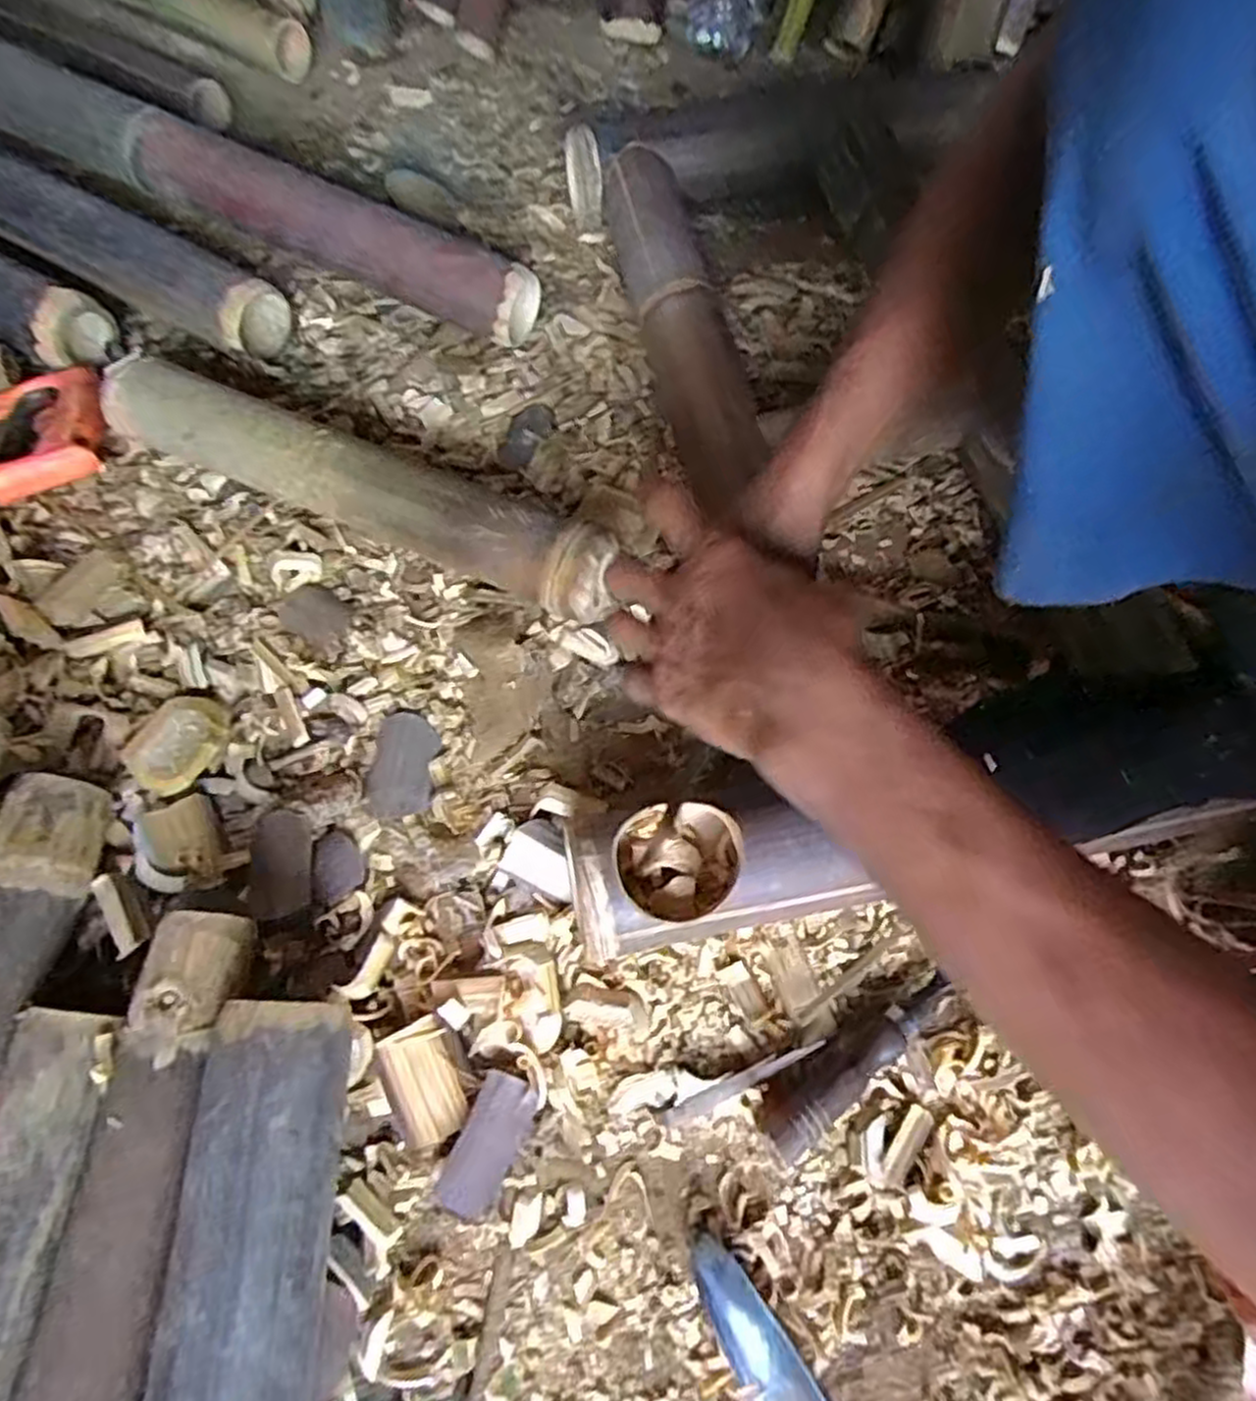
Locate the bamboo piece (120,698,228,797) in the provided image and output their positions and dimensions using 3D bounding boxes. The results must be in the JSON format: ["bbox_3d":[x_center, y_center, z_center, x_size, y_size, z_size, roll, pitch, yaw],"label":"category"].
[{"bbox_3d":[-0.301,0.027,0.515,0.057,0.018,0.067,30,69,13],"label":"bamboo piece"}]

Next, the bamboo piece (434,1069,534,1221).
[{"bbox_3d":[-0.078,0.247,0.428,0.031,0.016,0.072,23,68,10],"label":"bamboo piece"}]

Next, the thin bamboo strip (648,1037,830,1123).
[{"bbox_3d":[0.064,0.219,0.442,0.103,0.011,0.012,-20,67,-9],"label":"thin bamboo strip"}]

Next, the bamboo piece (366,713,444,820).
[{"bbox_3d":[-0.152,0.043,0.521,0.043,0.007,0.074,5,66,2],"label":"bamboo piece"}]

